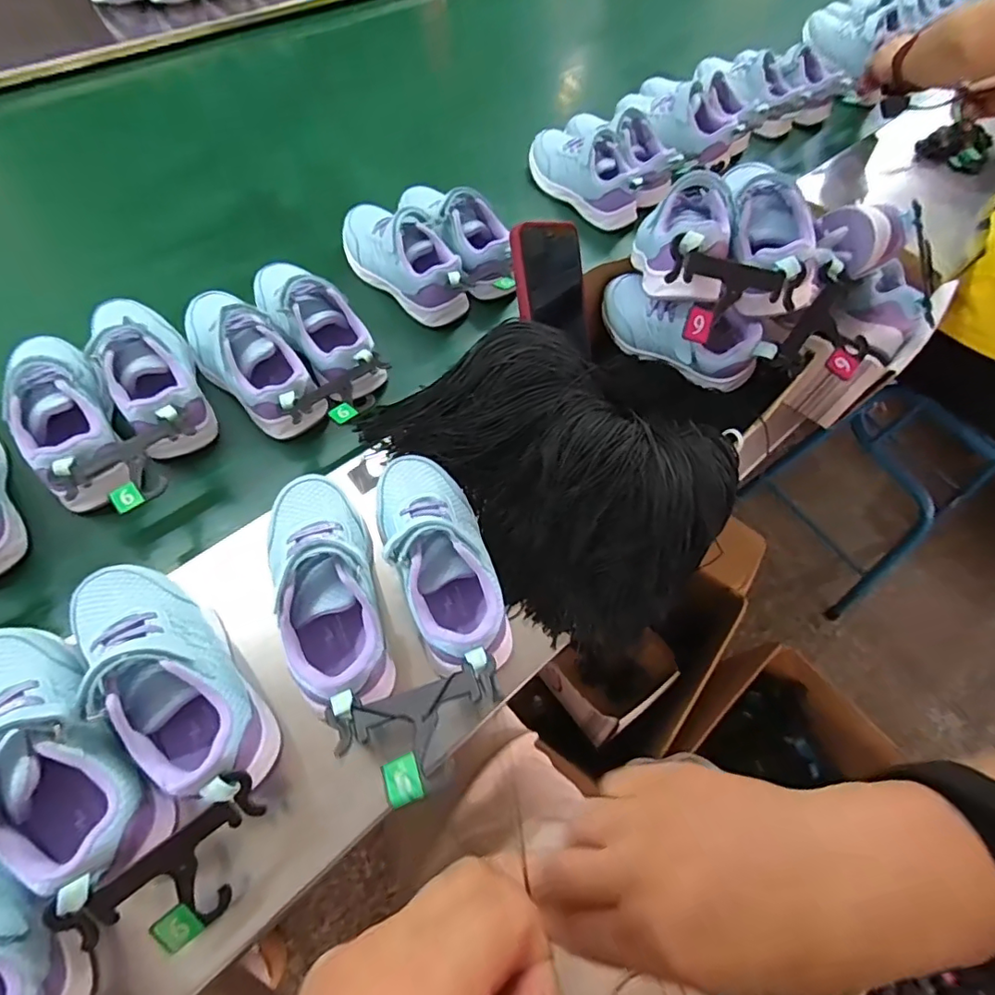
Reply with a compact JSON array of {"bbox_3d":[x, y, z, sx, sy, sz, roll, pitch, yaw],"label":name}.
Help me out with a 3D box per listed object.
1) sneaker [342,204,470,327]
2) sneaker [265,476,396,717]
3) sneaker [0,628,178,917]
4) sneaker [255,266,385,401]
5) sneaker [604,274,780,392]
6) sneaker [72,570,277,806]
[{"bbox_3d":[-0.102,-0.256,0.588,0.181,0.073,0.073,37,60,18],"label":"sneaker"},{"bbox_3d":[-0.120,0.059,0.383,0.067,0.074,0.172,-16,59,-15],"label":"sneaker"},{"bbox_3d":[-0.268,0.148,0.322,0.177,0.077,0.069,39,61,20],"label":"sneaker"},{"bbox_3d":[-0.178,-0.168,0.535,0.171,0.092,0.060,40,62,20],"label":"sneaker"},{"bbox_3d":[0.165,-0.150,0.495,0.149,0.065,0.056,23,57,11],"label":"sneaker"},{"bbox_3d":[-0.215,0.114,0.355,0.185,0.071,0.077,41,62,21],"label":"sneaker"}]

